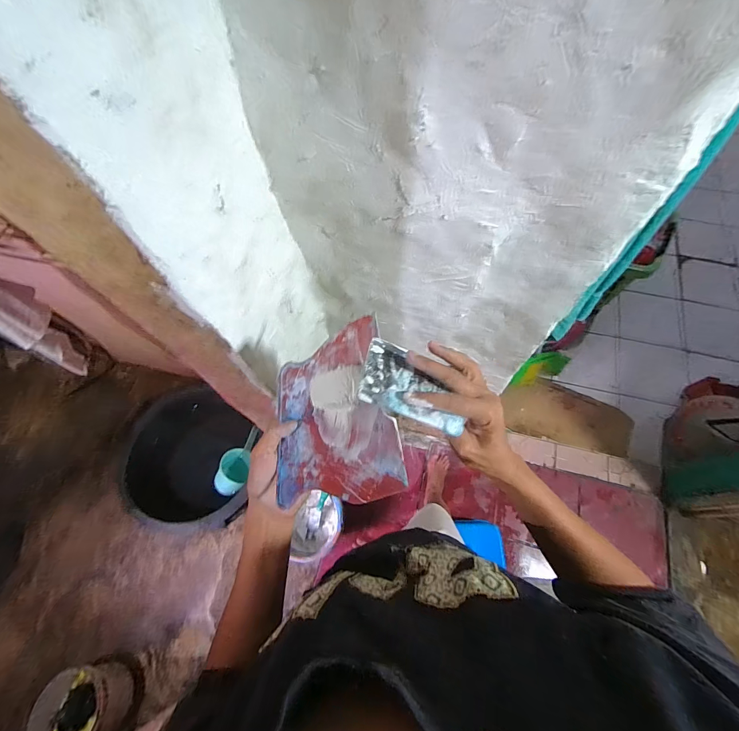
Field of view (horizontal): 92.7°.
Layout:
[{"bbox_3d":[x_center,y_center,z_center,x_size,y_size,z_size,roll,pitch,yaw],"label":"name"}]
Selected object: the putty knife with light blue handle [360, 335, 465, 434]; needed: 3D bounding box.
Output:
[{"bbox_3d":[0.043,0.018,0.342,0.102,0.004,0.075,22,50,-5],"label":"putty knife with light blue handle"}]

